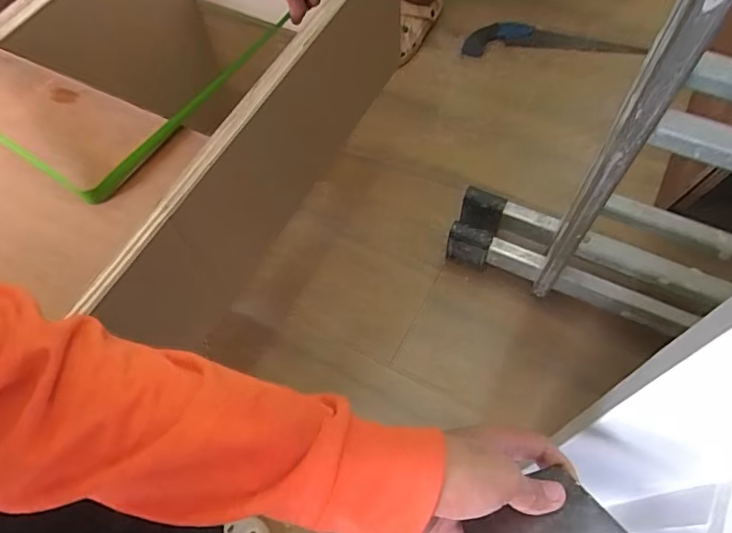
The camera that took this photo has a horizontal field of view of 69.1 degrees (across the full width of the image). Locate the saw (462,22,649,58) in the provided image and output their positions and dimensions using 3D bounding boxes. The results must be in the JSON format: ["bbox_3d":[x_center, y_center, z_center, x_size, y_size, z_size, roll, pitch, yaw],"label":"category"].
[{"bbox_3d":[0.387,-0.473,1.115,0.353,0.023,0.082,6,62,7],"label":"saw"}]

